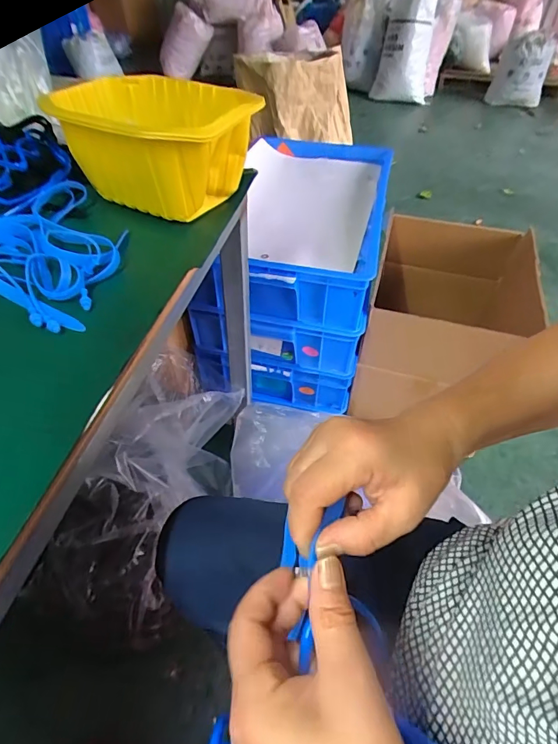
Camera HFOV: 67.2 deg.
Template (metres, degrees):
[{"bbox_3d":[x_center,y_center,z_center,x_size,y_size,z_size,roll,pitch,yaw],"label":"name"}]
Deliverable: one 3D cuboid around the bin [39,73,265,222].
[{"bbox_3d":[-0.152,-0.280,0.523,0.253,0.110,0.172,27,52,22],"label":"bin"}]

